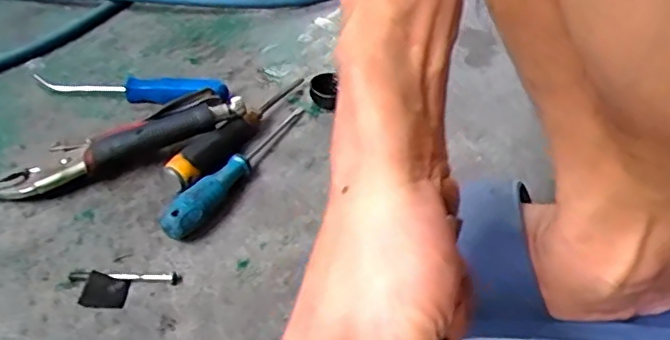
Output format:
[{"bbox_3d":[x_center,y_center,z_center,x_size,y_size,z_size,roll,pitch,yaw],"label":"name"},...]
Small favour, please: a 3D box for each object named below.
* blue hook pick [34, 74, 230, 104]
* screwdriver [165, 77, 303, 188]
[{"bbox_3d":[-0.207,-0.083,0.591,0.201,0.025,0.029,7,41,4],"label":"blue hook pick"},{"bbox_3d":[-0.086,-0.049,0.545,0.028,0.023,0.195,21,44,19],"label":"screwdriver"}]

